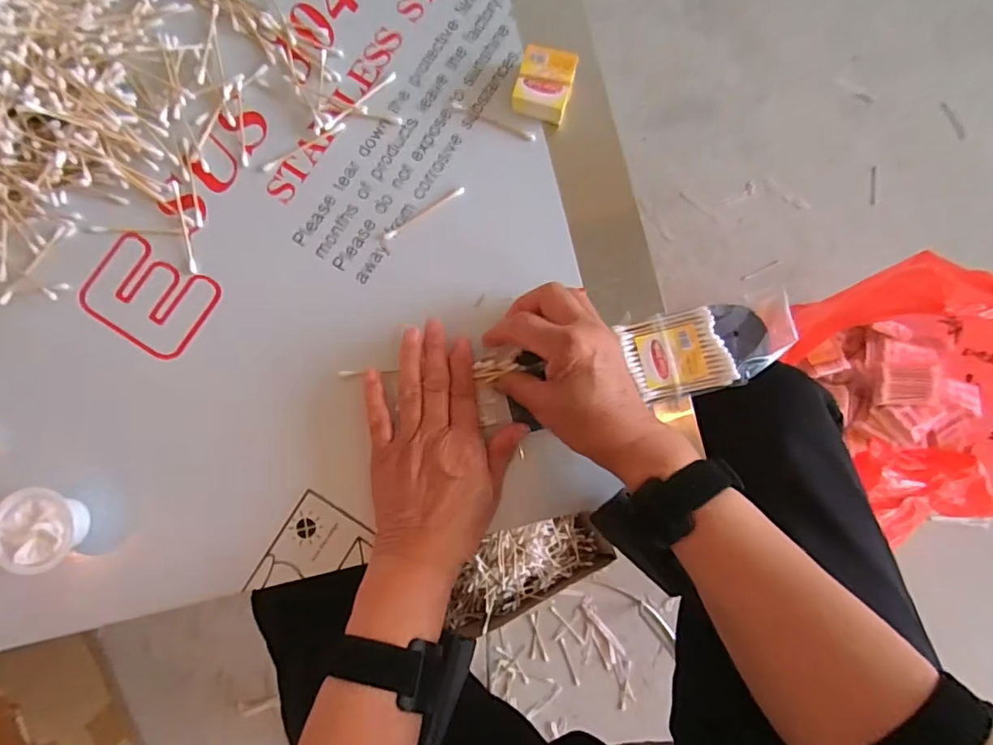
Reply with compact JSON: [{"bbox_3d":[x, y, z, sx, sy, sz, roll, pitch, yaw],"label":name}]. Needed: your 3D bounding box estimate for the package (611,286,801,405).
[{"bbox_3d":[0.157,-0.019,0.381,0.120,0.015,0.060,-13,84,-3],"label":"package"}]

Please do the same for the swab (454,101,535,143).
[{"bbox_3d":[-0.002,-0.199,0.412,0.071,0.004,0.008,25,83,2],"label":"swab"}]

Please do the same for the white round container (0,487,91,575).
[{"bbox_3d":[-0.309,0.107,0.359,0.046,0.034,0.054,17,83,1],"label":"white round container"}]

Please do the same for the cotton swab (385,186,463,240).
[{"bbox_3d":[-0.055,-0.123,0.404,0.071,0.004,0.006,-32,85,-5],"label":"cotton swab"}]

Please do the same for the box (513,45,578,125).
[{"bbox_3d":[0.037,-0.219,0.403,0.041,0.025,0.048,15,83,0],"label":"box"}]

